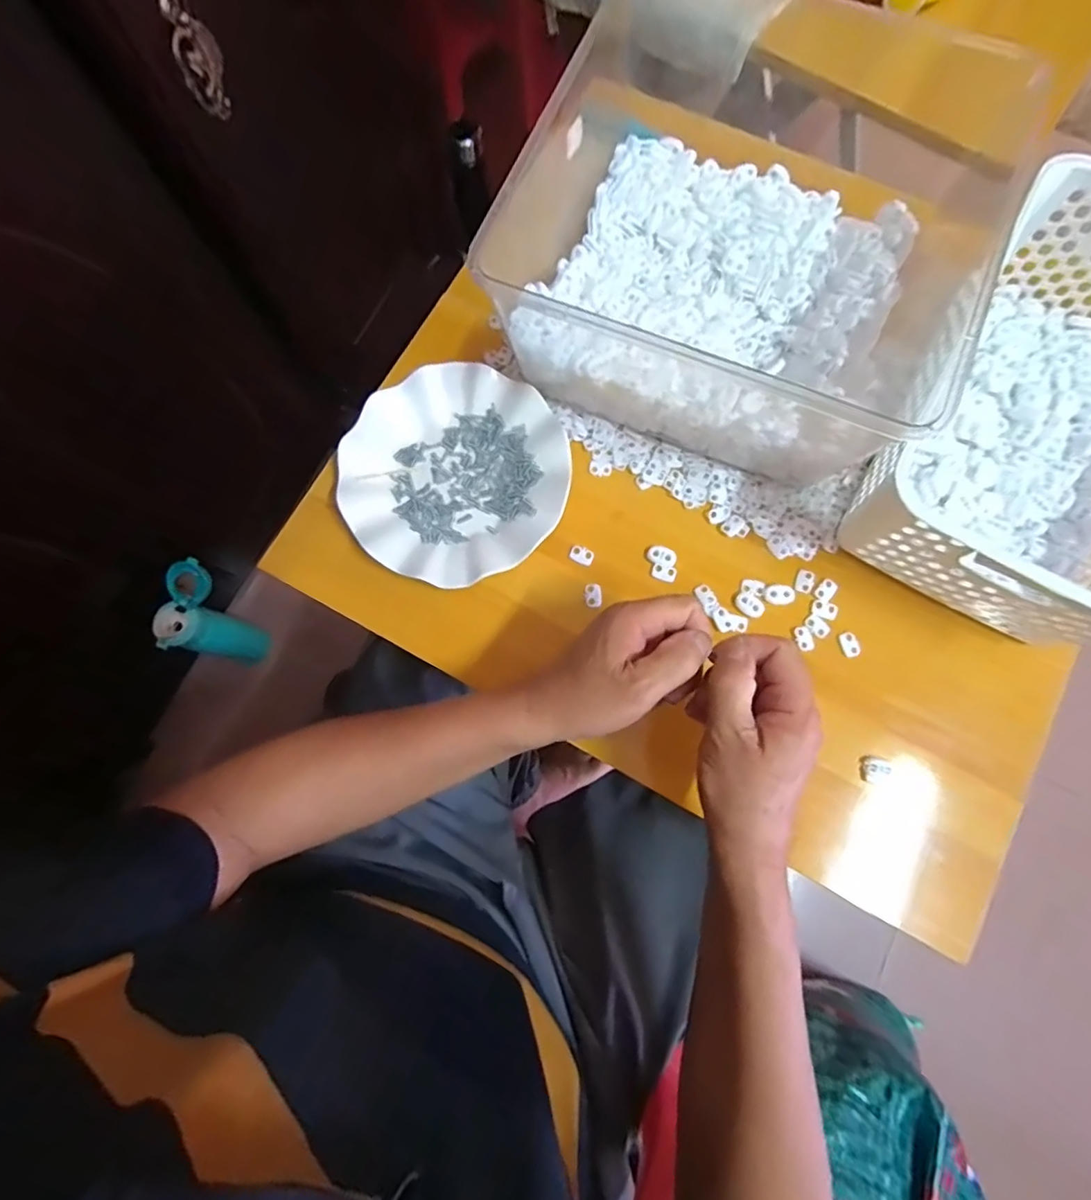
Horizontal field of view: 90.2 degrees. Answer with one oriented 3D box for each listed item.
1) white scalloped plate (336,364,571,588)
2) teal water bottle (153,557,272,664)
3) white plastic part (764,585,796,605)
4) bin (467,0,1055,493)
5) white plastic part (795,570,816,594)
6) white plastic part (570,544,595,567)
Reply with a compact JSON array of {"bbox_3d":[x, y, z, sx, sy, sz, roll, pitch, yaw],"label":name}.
[{"bbox_3d":[-0.073,-0.102,0.445,0.177,0.022,0.173,0,77,1],"label":"white scalloped plate"},{"bbox_3d":[-0.485,0.027,0.810,0.071,0.198,0.121,20,78,5],"label":"teal water bottle"},{"bbox_3d":[0.186,-0.004,0.431,0.024,0.004,0.016,2,77,1],"label":"white plastic part"},{"bbox_3d":[0.137,-0.264,0.416,0.311,0.130,0.275,22,78,5],"label":"bin"},{"bbox_3d":[0.206,-0.015,0.433,0.014,0.006,0.021,20,78,5],"label":"white plastic part"},{"bbox_3d":[0.030,-0.036,0.440,0.019,0.004,0.014,23,78,6],"label":"white plastic part"}]

